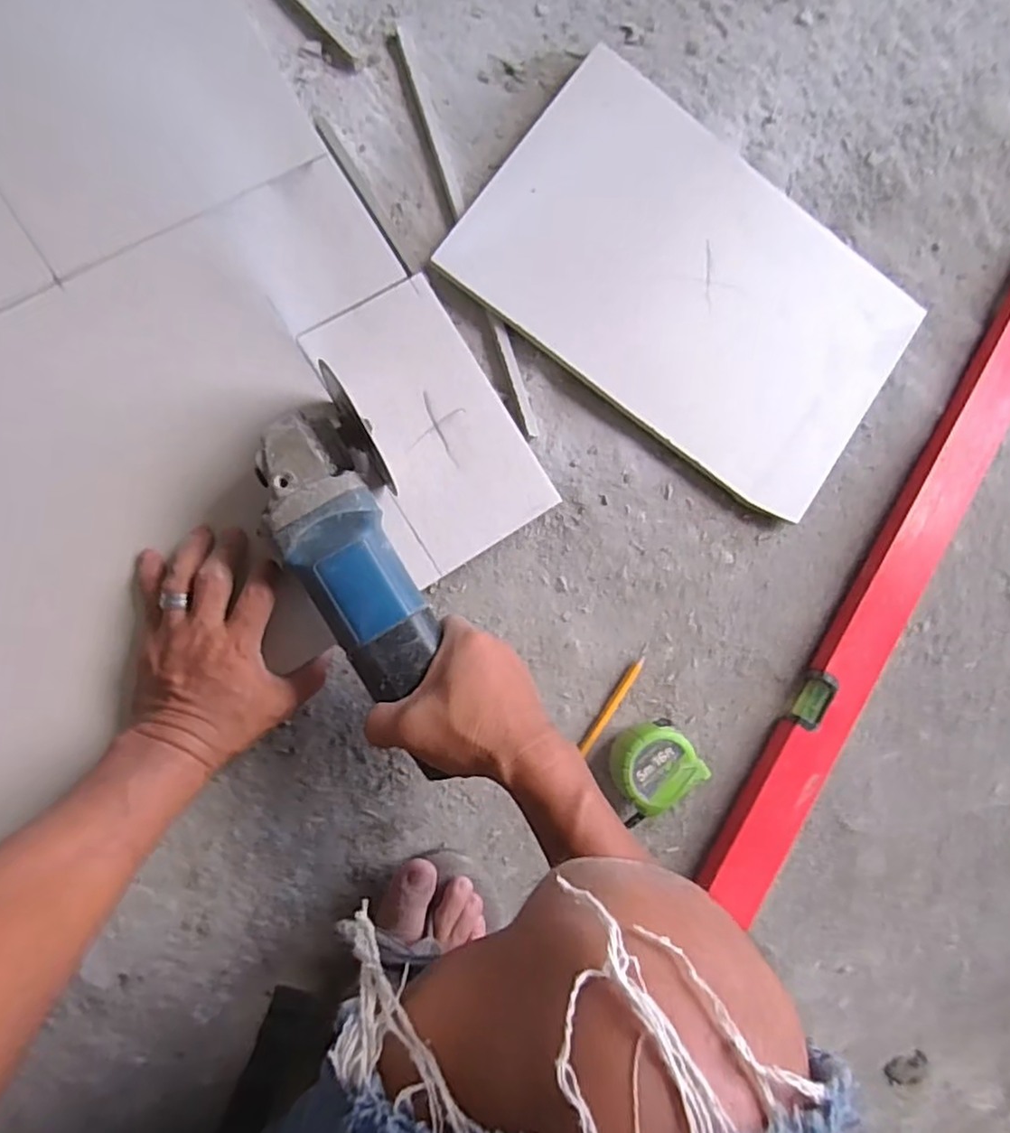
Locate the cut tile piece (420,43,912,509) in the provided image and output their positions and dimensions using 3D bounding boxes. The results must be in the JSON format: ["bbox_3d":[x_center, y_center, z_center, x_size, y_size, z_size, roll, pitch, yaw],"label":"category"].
[{"bbox_3d":[0.163,-0.238,0.559,0.369,0.019,0.248,35,83,-5],"label":"cut tile piece"}]

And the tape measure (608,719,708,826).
[{"bbox_3d":[0.115,0.157,0.519,0.068,0.036,0.067,-33,92,-8],"label":"tape measure"}]

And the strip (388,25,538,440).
[{"bbox_3d":[-0.033,-0.274,0.535,0.016,0.007,0.349,-18,90,-8],"label":"strip"}]

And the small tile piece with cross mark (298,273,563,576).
[{"bbox_3d":[-0.054,-0.109,0.493,0.107,0.004,0.203,-32,94,-9],"label":"small tile piece with cross mark"}]

